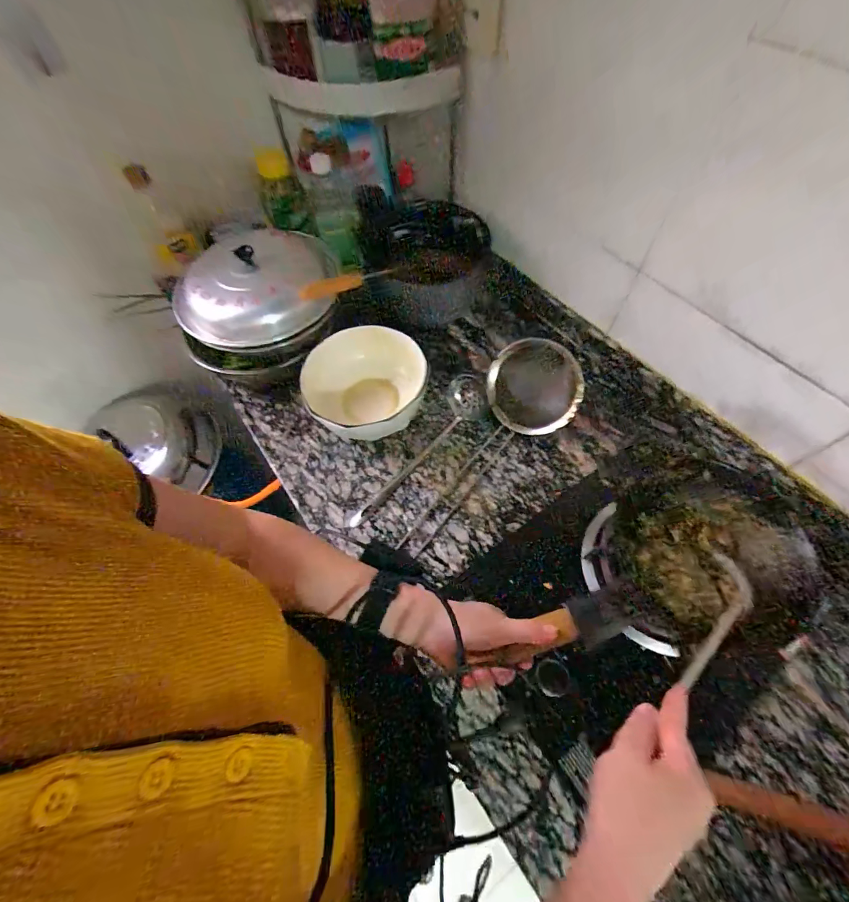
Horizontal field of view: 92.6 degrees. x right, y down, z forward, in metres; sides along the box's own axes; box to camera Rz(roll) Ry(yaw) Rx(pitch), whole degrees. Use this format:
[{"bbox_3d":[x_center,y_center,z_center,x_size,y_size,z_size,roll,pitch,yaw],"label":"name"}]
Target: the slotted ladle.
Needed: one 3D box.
[{"bbox_3d":[0.002,0.004,0.651,0.071,0.042,0.322,32,69,18],"label":"slotted ladle"}]

